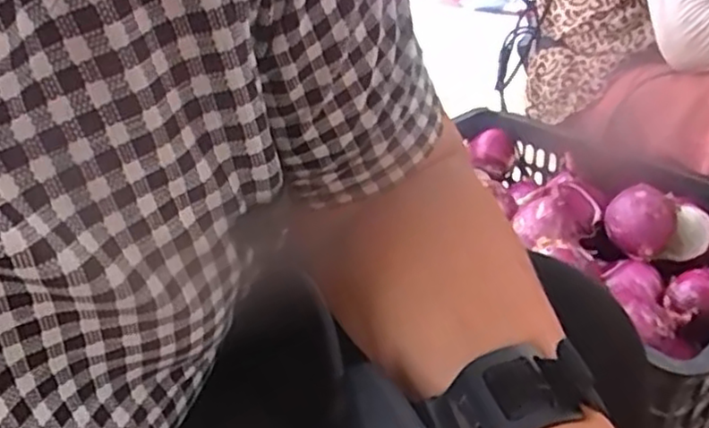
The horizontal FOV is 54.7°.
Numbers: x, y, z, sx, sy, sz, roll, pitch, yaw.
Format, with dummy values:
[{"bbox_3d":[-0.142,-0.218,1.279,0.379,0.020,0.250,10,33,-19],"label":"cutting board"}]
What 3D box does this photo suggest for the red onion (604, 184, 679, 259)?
[{"bbox_3d":[0.328,0.006,0.786,0.077,0.060,0.077,9,29,20],"label":"red onion"}]

